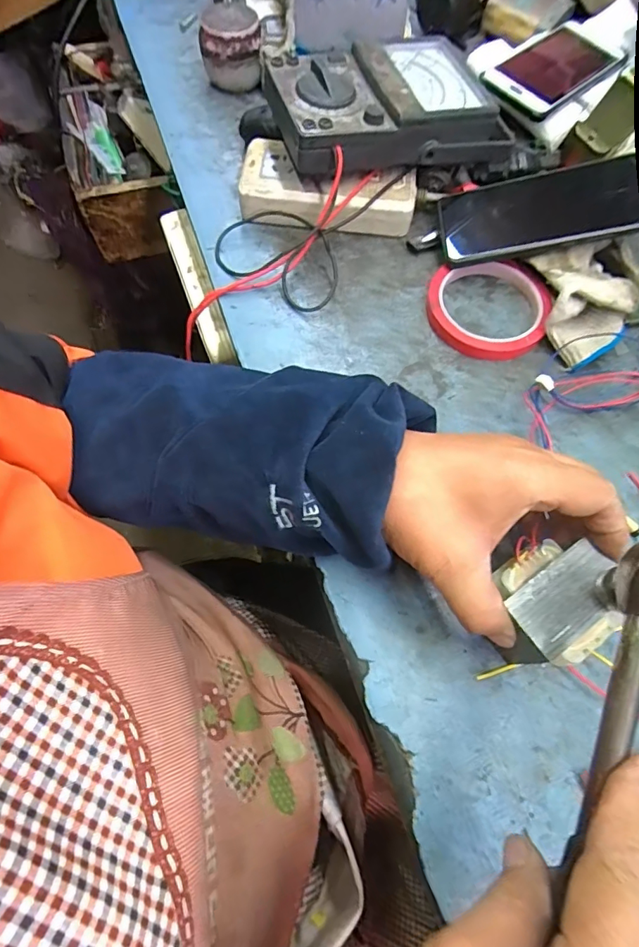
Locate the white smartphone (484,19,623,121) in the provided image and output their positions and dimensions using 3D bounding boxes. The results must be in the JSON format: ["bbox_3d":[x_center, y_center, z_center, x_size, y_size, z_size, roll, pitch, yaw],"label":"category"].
[{"bbox_3d":[0.231,-0.396,0.472,0.149,0.016,0.079,-39,79,-17],"label":"white smartphone"}]

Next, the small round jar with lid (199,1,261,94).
[{"bbox_3d":[-0.086,-0.416,0.480,0.058,0.057,0.056,0,68,0],"label":"small round jar with lid"}]

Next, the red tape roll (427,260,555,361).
[{"bbox_3d":[0.134,-0.135,0.391,0.094,0.018,0.090,0,68,0],"label":"red tape roll"}]

